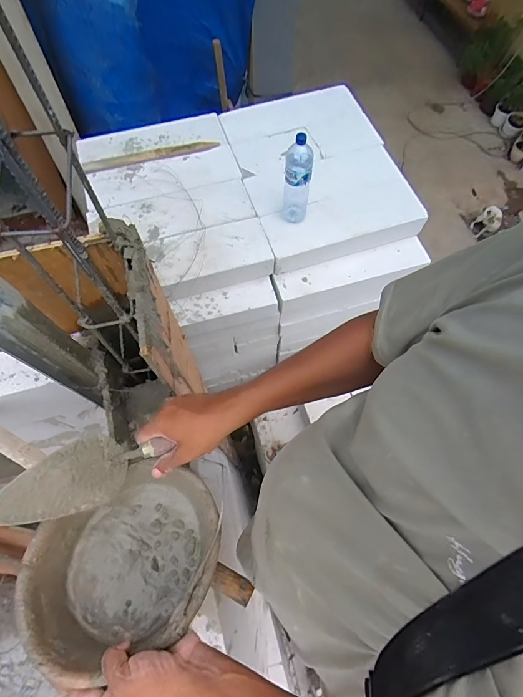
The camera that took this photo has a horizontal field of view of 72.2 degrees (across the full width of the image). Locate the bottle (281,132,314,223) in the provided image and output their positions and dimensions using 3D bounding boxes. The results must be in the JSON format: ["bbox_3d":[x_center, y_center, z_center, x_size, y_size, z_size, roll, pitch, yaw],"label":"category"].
[{"bbox_3d":[0.119,-0.560,1.190,0.091,0.304,0.087,5,67,3],"label":"bottle"}]

